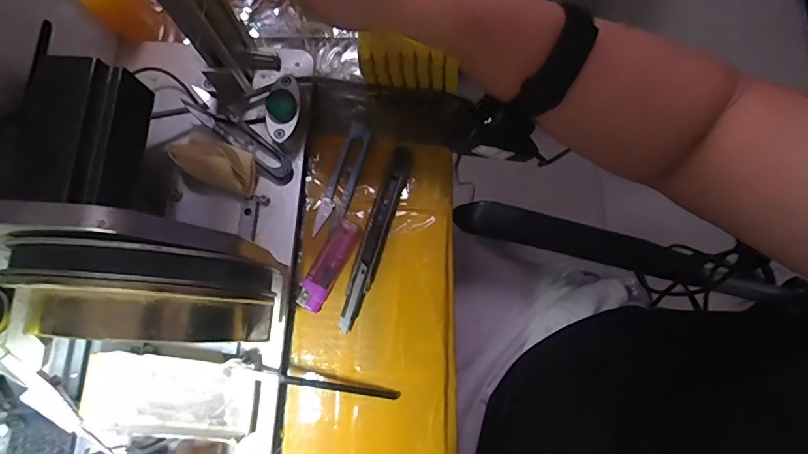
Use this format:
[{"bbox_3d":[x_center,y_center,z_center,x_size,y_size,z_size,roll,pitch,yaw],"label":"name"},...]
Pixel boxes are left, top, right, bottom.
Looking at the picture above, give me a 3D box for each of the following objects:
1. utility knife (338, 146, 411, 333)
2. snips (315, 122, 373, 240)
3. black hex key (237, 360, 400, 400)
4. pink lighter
[{"bbox_3d":[-0.024,0.007,0.386,0.018,0.010,0.157,17,79,2],"label":"utility knife"},{"bbox_3d":[-0.051,-0.041,0.397,0.021,0.008,0.101,19,79,3],"label":"snips"},{"bbox_3d":[-0.063,0.118,0.352,0.117,0.029,0.009,12,78,2],"label":"black hex key"},{"bbox_3d":[-0.060,0.031,0.380,0.022,0.011,0.077,28,79,5],"label":"pink lighter"}]

